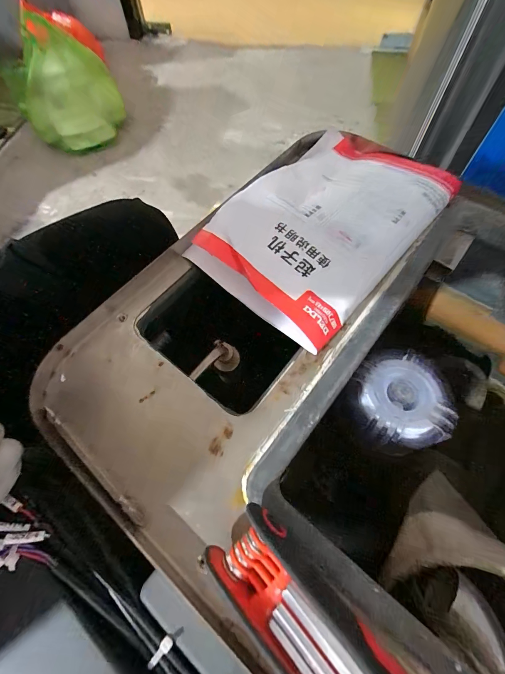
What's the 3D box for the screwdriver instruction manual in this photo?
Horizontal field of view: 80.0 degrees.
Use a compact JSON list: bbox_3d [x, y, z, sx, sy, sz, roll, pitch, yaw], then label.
[{"bbox_3d":[0.063,-0.099,0.246,0.125,0.024,0.201,38,70,18],"label":"screwdriver instruction manual"}]

